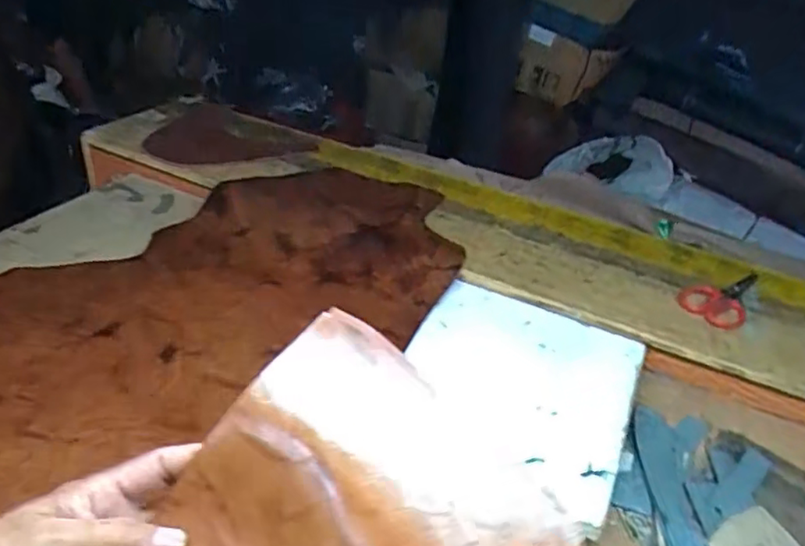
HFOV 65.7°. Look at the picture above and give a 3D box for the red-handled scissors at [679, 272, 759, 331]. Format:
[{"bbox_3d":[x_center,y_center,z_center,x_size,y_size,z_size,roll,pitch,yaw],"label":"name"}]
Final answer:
[{"bbox_3d":[0.473,0.028,0.922,0.087,0.007,0.177,29,41,29],"label":"red-handled scissors"}]

